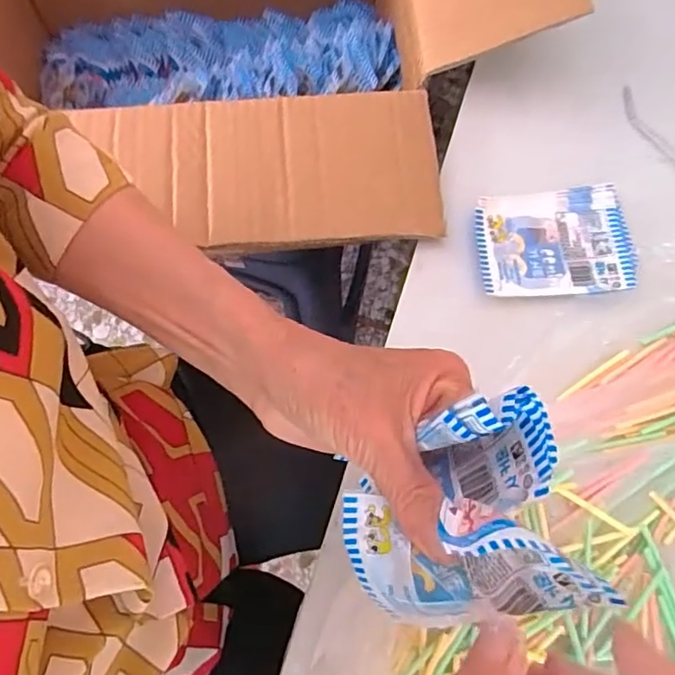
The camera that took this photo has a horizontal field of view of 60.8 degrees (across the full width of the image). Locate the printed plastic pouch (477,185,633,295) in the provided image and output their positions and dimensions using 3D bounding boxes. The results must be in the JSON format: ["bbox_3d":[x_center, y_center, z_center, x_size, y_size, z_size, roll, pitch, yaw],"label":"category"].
[{"bbox_3d":[0.149,-0.067,0.401,0.102,0.009,0.080,-3,70,-3],"label":"printed plastic pouch"}]

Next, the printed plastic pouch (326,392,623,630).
[{"bbox_3d":[0.043,0.068,0.219,0.076,0.060,0.074,-11,71,-6],"label":"printed plastic pouch"}]

